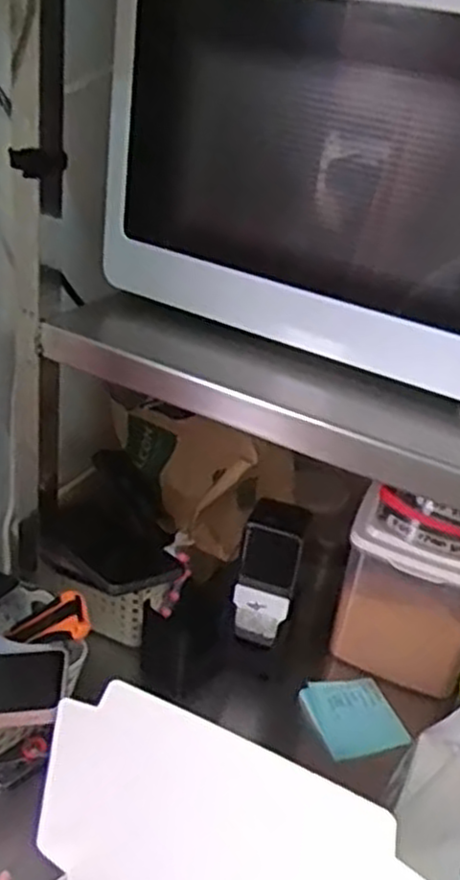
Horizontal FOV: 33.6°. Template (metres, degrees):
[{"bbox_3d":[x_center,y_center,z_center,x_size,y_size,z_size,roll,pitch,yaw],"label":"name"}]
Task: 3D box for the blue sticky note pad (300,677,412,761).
[{"bbox_3d":[0.111,0.249,0.681,0.075,0.014,0.078,-6,31,-23],"label":"blue sticky note pad"}]

